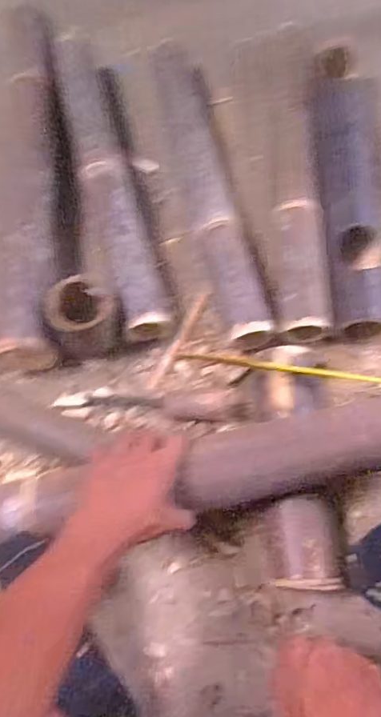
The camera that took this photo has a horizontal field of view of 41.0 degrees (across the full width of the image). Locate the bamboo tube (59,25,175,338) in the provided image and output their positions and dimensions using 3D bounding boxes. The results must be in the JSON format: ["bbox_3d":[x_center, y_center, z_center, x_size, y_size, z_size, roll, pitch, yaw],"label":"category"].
[{"bbox_3d":[-0.129,-0.283,0.769,0.071,0.068,0.546,-16,69,-3],"label":"bamboo tube"}]

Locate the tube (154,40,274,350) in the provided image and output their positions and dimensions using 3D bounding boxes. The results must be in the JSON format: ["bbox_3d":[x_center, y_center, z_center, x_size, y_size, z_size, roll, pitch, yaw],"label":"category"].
[{"bbox_3d":[0.019,-0.282,0.751,0.071,0.079,0.567,-12,69,-1],"label":"tube"}]

